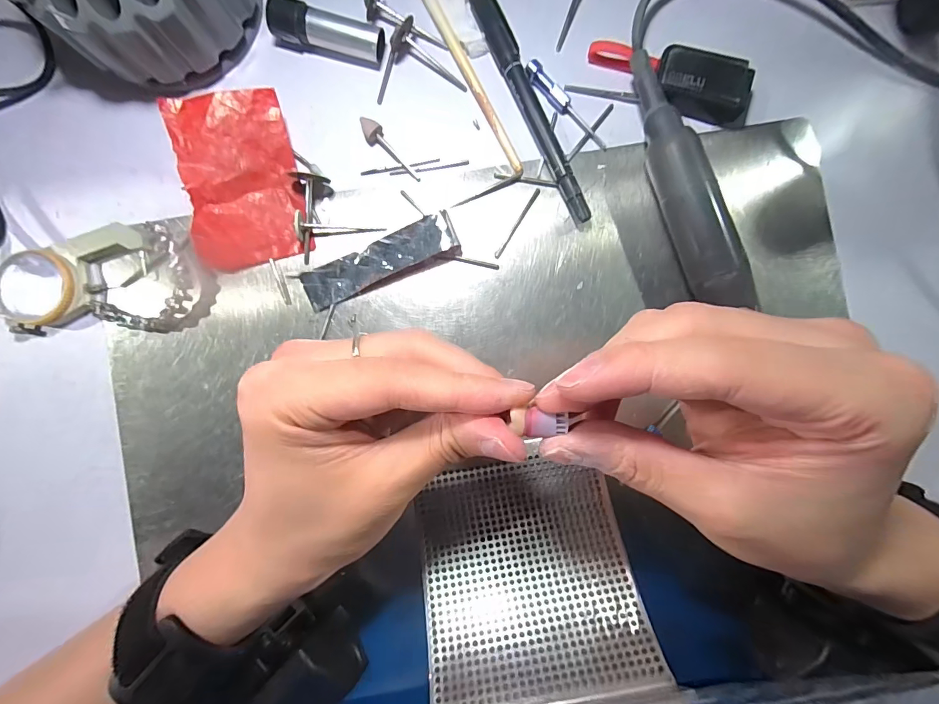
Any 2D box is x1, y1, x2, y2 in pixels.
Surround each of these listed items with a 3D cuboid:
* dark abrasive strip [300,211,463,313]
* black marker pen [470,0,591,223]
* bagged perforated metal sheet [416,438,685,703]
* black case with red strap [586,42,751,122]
[{"bbox_3d":[-0.047,-0.048,0.226,0.084,0.012,0.022,-22,89,-2],"label":"dark abrasive strip"},{"bbox_3d":[0.032,-0.134,0.230,0.013,0.011,0.140,-22,89,-2],"label":"black marker pen"},{"bbox_3d":[0.028,0.107,0.195,0.095,0.013,0.114,-10,53,-1],"label":"bagged perforated metal sheet"},{"bbox_3d":[0.108,-0.149,0.229,0.087,0.018,0.025,16,88,-1],"label":"black case with red strap"}]

